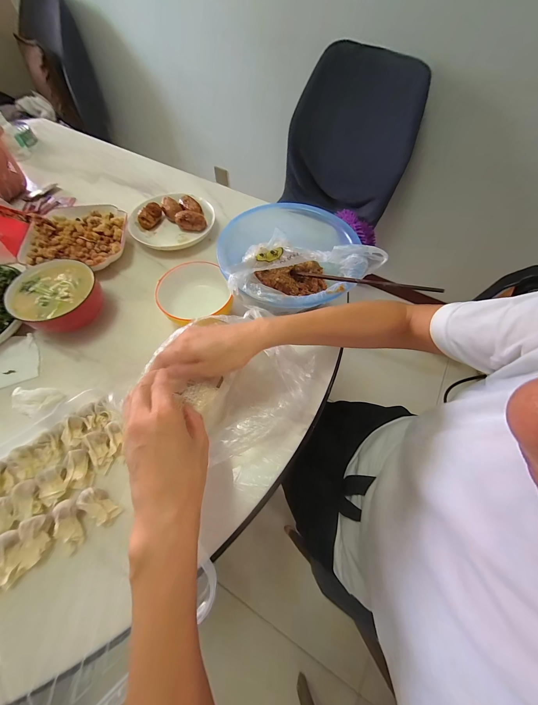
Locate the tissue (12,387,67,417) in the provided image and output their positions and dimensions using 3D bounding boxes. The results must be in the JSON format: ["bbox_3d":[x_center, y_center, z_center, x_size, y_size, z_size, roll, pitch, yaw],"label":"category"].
[{"bbox_3d":[-0.331,0.071,0.368,0.068,0.024,0.042,14,62,5],"label":"tissue"}]

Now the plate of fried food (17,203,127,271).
[{"bbox_3d":[-0.388,-0.239,0.523,0.186,0.058,0.180,1,61,-2],"label":"plate of fried food"}]

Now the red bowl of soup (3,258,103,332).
[{"bbox_3d":[-0.353,-0.089,0.434,0.124,0.070,0.123,1,61,-2],"label":"red bowl of soup"}]

